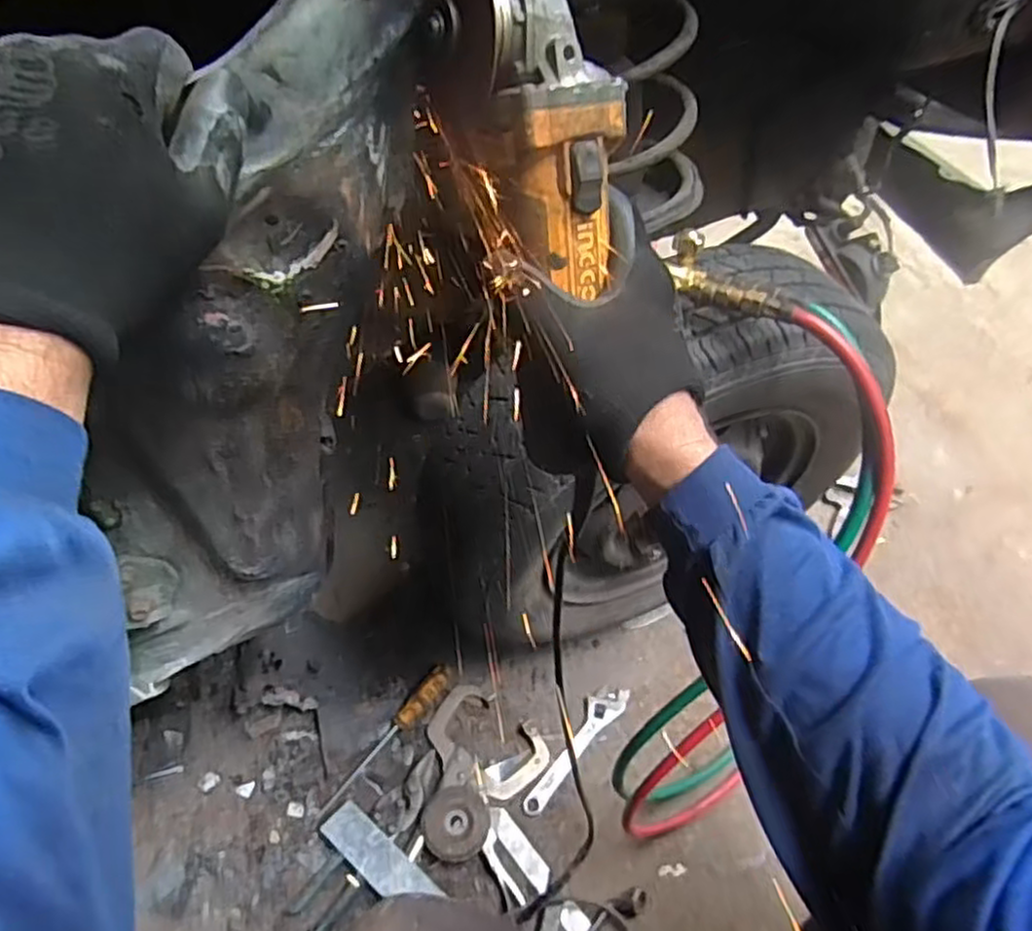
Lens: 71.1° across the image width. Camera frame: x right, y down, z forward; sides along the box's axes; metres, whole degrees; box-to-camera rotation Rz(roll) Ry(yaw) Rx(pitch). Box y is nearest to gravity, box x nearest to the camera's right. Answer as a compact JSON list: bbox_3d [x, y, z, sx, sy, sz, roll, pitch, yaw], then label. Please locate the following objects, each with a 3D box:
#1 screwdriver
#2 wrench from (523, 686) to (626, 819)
[{"bbox_3d":[-0.167,0.359,0.953,0.033,0.022,0.240,28,57,23],"label":"screwdriver"},{"bbox_3d":[0.079,0.366,0.947,0.043,0.013,0.203,32,59,25],"label":"wrench"}]

